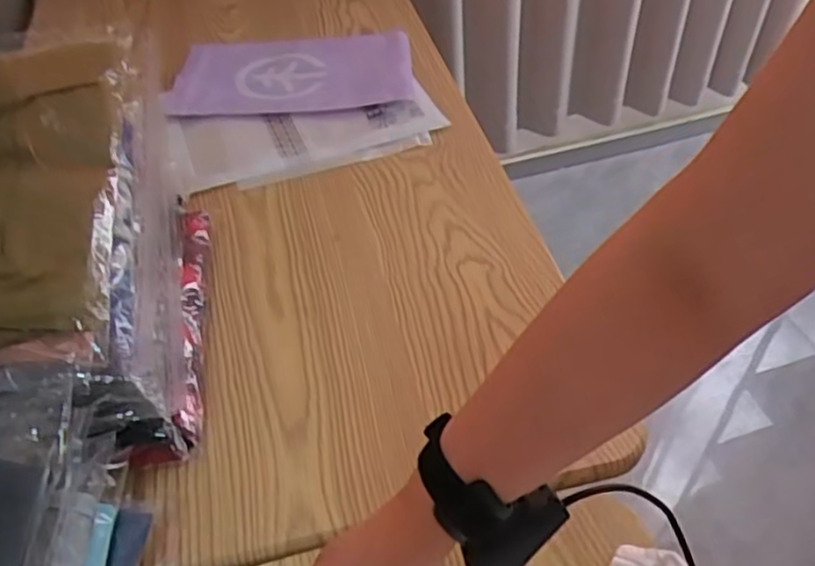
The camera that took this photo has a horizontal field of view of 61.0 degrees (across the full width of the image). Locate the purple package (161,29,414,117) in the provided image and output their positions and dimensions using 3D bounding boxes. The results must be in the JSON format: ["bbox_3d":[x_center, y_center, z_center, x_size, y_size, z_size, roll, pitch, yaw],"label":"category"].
[{"bbox_3d":[-0.156,-0.282,0.922,0.315,0.022,0.190,-5,46,0],"label":"purple package"}]

